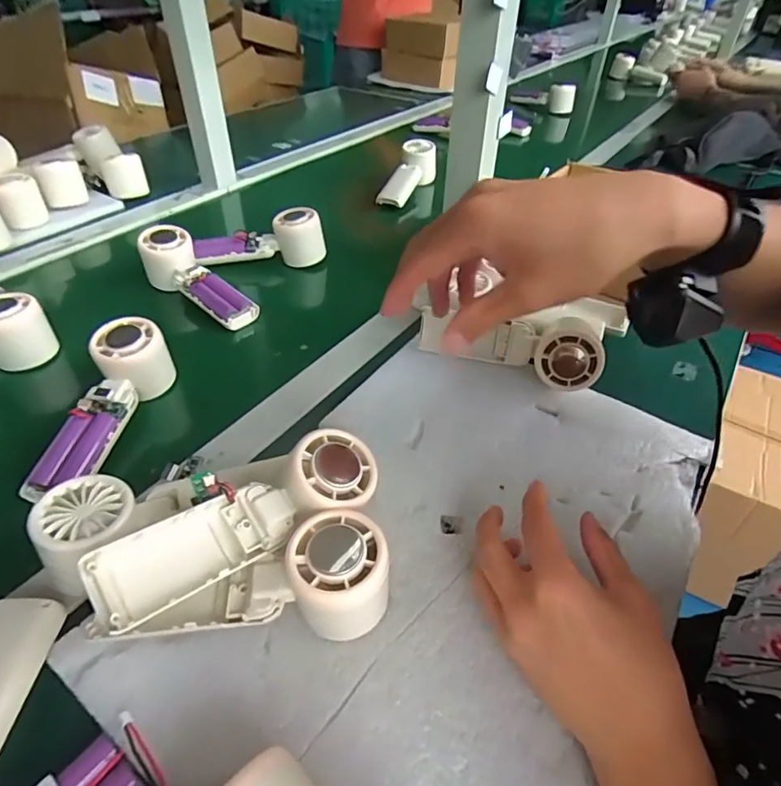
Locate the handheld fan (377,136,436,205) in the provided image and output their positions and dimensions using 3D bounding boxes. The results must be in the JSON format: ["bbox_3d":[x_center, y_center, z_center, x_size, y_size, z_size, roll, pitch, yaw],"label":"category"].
[{"bbox_3d":[0.025,-0.344,0.816,0.055,0.066,0.157,20,59,15],"label":"handheld fan"}]

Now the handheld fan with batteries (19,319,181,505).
[{"bbox_3d":[-0.234,0.006,0.403,0.053,0.059,0.155,12,41,6],"label":"handheld fan with batteries"}]

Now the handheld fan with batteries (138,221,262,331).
[{"bbox_3d":[-0.214,-0.122,0.564,0.162,0.054,0.048,38,49,14],"label":"handheld fan with batteries"}]

